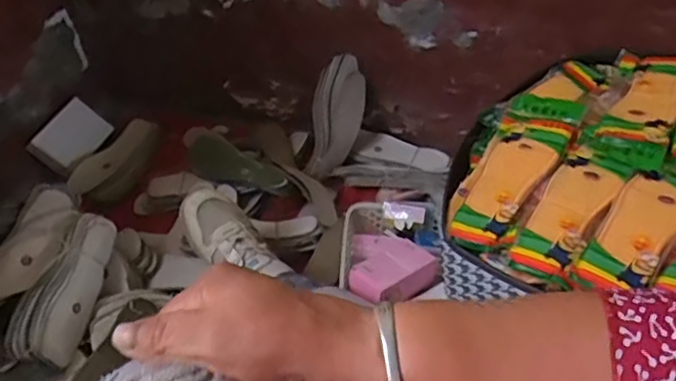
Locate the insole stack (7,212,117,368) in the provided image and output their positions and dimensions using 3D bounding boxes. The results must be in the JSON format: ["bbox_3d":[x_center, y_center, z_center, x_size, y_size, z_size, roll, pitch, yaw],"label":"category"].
[{"bbox_3d":[-0.405,0.138,0.921,0.083,0.060,0.235,3,45,5],"label":"insole stack"}]

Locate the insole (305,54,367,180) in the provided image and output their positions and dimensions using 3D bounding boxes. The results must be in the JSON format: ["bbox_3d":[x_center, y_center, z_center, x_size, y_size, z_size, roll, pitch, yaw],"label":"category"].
[{"bbox_3d":[0.001,-0.138,1.184,0.097,0.230,0.034,4,11,-26],"label":"insole"}]

